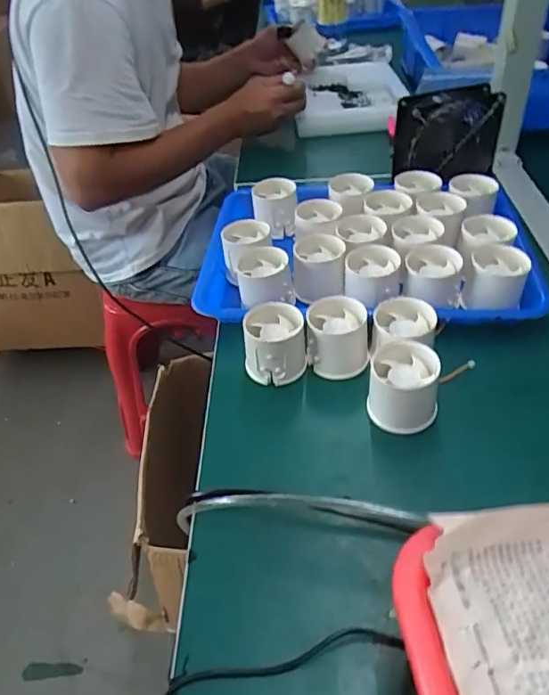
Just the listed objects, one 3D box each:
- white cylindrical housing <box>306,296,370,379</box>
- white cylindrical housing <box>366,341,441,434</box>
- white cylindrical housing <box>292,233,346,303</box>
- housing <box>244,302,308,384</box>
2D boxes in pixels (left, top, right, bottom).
[{"bbox_3d":[0.056,-0.009,0.494,0.053,0.055,0.047,-2,42,3],"label":"white cylindrical housing"},{"bbox_3d":[0.103,0.031,0.442,0.053,0.055,0.048,6,44,12],"label":"white cylindrical housing"},{"bbox_3d":[0.047,-0.079,0.577,0.052,0.056,0.059,2,43,7],"label":"white cylindrical housing"},{"bbox_3d":[0.001,0.001,0.497,0.054,0.063,0.052,2,43,7],"label":"housing"}]

